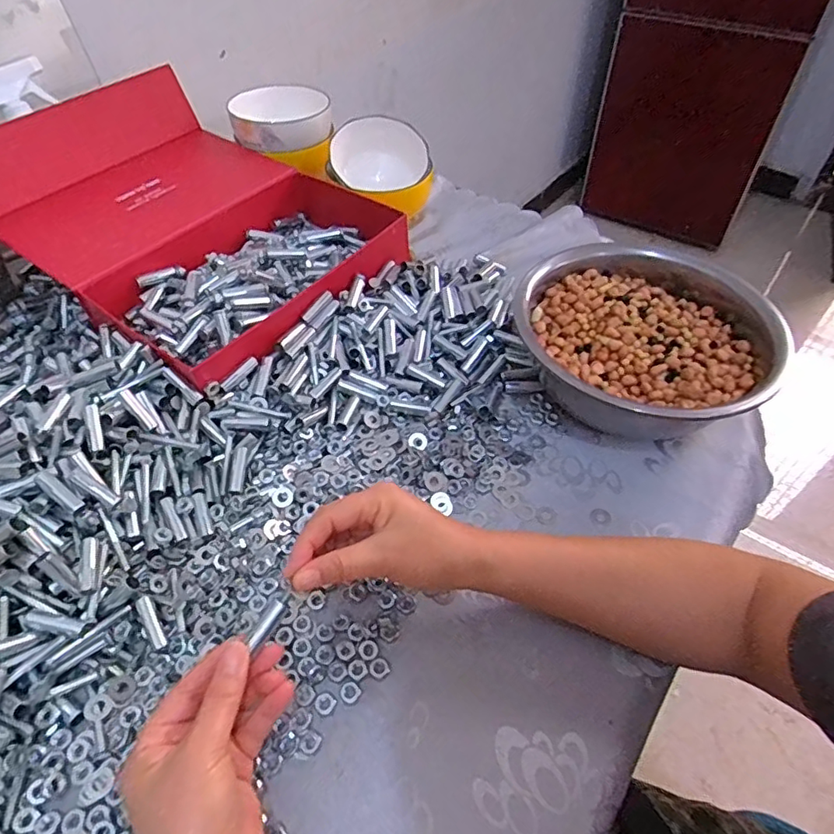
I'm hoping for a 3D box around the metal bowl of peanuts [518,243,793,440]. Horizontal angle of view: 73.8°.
[{"bbox_3d":[0.209,-0.066,0.523,0.218,0.090,0.224,0,51,0],"label":"metal bowl of peanuts"}]

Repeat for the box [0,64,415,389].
[{"bbox_3d":[-0.253,-0.232,0.620,0.428,0.097,0.318,32,58,23],"label":"box"}]

